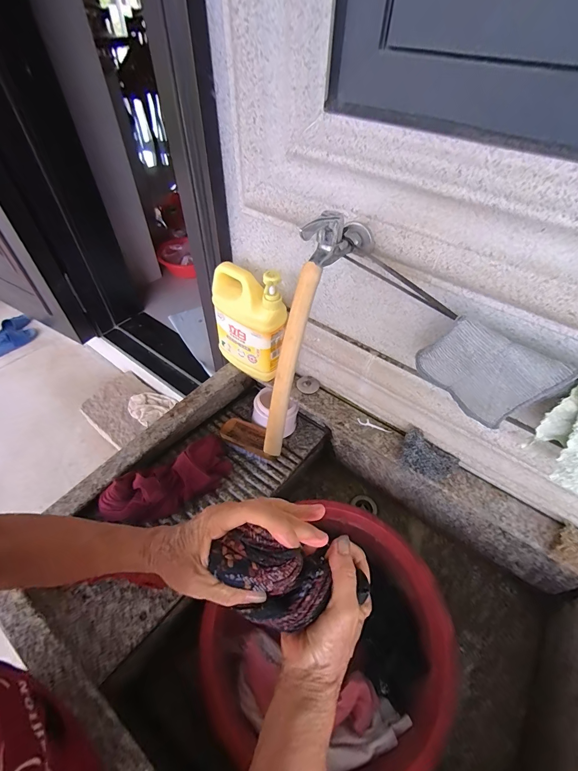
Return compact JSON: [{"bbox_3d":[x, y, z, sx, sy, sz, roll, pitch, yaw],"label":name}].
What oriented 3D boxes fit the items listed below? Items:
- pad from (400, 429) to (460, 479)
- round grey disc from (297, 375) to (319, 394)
[{"bbox_3d":[0.241,0.129,0.587,0.093,0.014,0.063,38,92,13],"label":"pad"},{"bbox_3d":[0.040,-0.002,0.703,0.045,0.011,0.042,1,50,-1],"label":"round grey disc"}]

